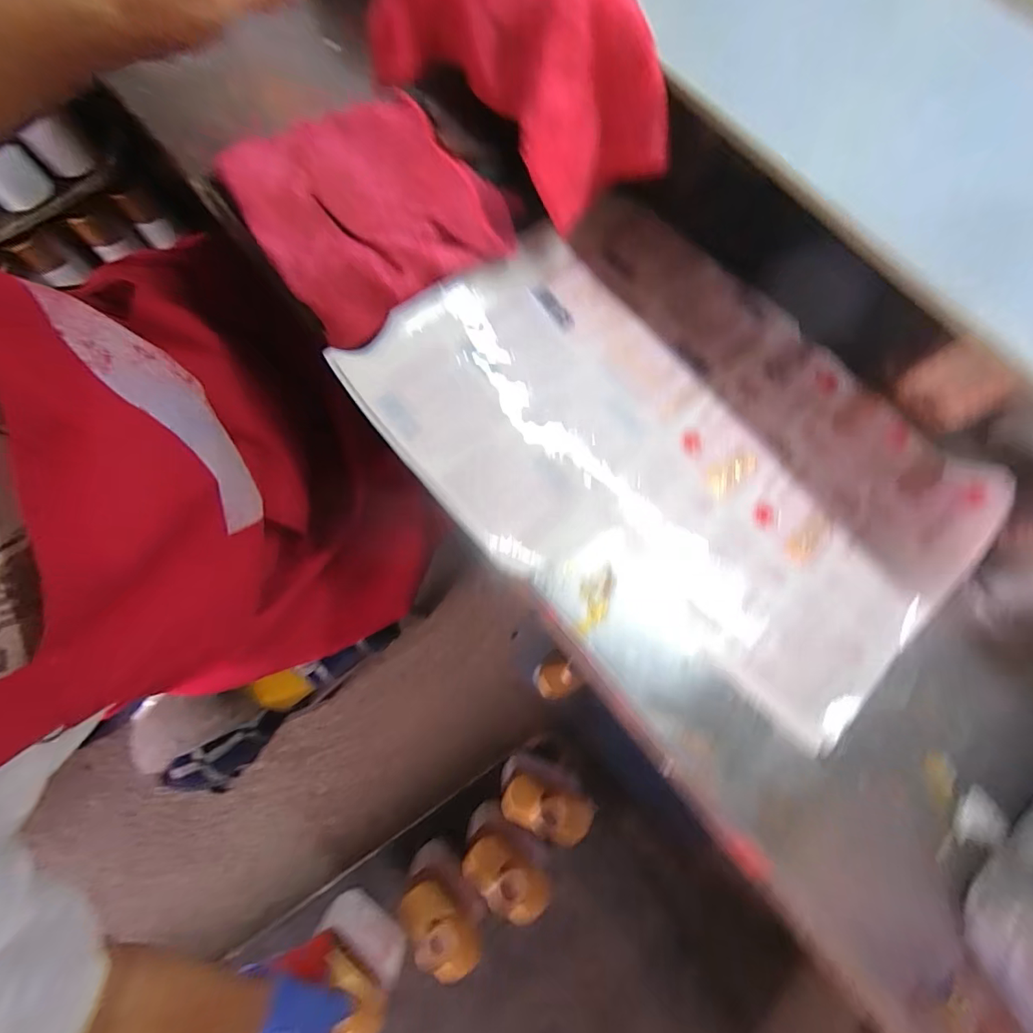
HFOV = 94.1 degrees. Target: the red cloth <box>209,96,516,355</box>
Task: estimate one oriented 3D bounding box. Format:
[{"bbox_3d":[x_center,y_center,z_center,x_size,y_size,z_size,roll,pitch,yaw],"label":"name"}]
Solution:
[{"bbox_3d":[-0.106,-0.225,0.345,0.163,0.040,0.150,-38,80,-10],"label":"red cloth"}]

